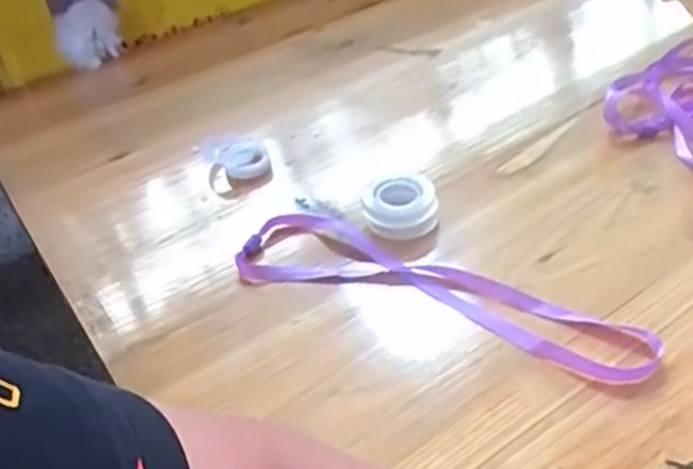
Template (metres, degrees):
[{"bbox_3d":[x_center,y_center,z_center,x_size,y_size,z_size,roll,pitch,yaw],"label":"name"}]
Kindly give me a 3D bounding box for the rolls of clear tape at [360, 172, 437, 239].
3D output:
[{"bbox_3d":[0.035,-0.021,0.480,0.047,0.022,0.047,-4,39,3],"label":"rolls of clear tape"}]

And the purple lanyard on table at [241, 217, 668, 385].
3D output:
[{"bbox_3d":[0.053,0.031,0.429,0.251,0.008,0.065,15,44,25],"label":"purple lanyard on table"}]

